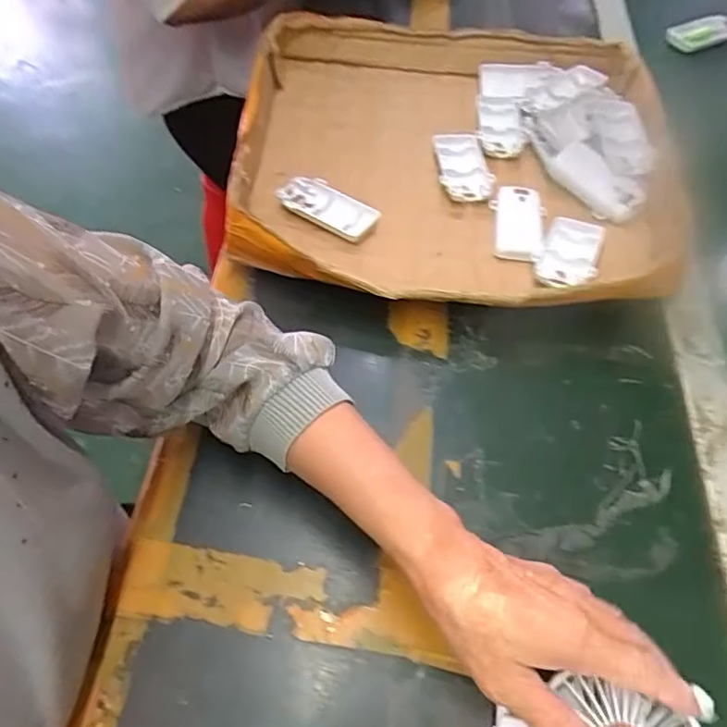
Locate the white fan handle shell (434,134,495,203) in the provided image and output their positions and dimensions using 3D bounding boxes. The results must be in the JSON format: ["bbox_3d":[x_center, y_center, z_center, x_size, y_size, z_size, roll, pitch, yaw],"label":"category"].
[{"bbox_3d":[0.101,-0.201,0.582,0.048,0.015,0.097,-5,57,-3],"label":"white fan handle shell"}]

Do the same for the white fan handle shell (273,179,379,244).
[{"bbox_3d":[-0.033,-0.148,0.541,0.096,0.016,0.048,29,62,18],"label":"white fan handle shell"}]

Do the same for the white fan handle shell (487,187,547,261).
[{"bbox_3d":[0.145,-0.131,0.532,0.049,0.012,0.092,7,57,6],"label":"white fan handle shell"}]

